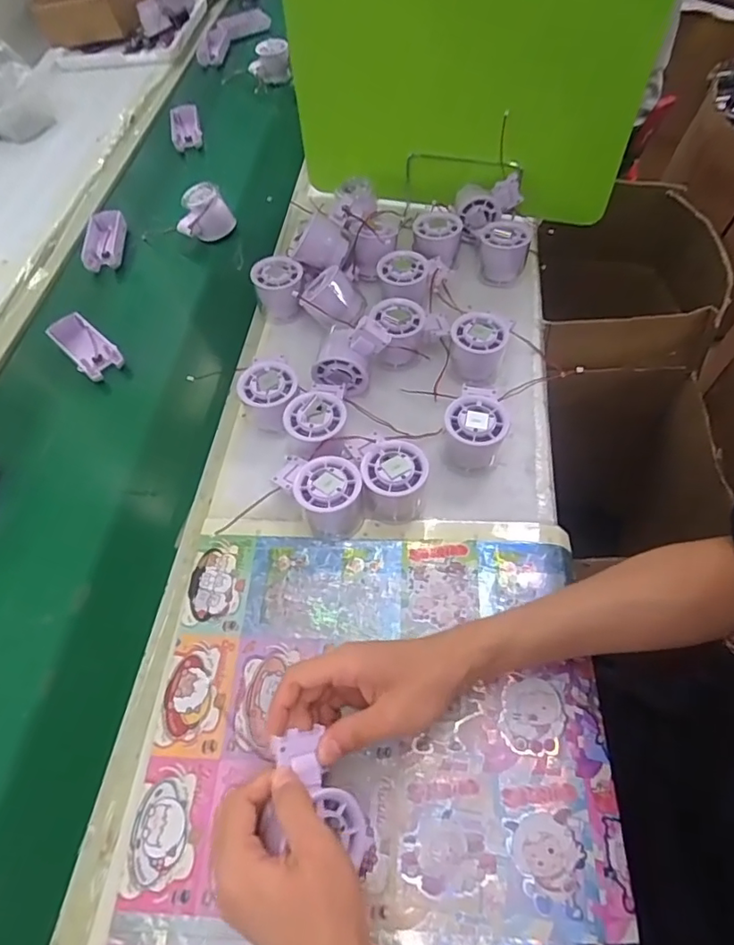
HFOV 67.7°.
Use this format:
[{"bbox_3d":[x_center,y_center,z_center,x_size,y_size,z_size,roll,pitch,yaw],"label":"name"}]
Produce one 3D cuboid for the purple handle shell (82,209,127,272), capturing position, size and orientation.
[{"bbox_3d":[-0.370,-0.330,0.772,0.055,0.027,0.092,-8,57,1],"label":"purple handle shell"}]

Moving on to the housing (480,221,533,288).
[{"bbox_3d":[0.164,-0.265,0.658,0.058,0.059,0.053,8,58,8],"label":"housing"}]

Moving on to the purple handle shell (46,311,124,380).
[{"bbox_3d":[-0.341,-0.153,0.665,0.102,0.030,0.047,37,68,26],"label":"purple handle shell"}]

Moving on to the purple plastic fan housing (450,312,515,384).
[{"bbox_3d":[0.117,-0.132,0.579,0.057,0.054,0.059,-2,58,2],"label":"purple plastic fan housing"}]

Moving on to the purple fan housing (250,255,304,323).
[{"bbox_3d":[-0.102,-0.214,0.646,0.058,0.056,0.055,-13,58,-5],"label":"purple fan housing"}]

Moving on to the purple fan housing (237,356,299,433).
[{"bbox_3d":[-0.099,-0.081,0.561,0.058,0.055,0.073,-13,58,-5],"label":"purple fan housing"}]

